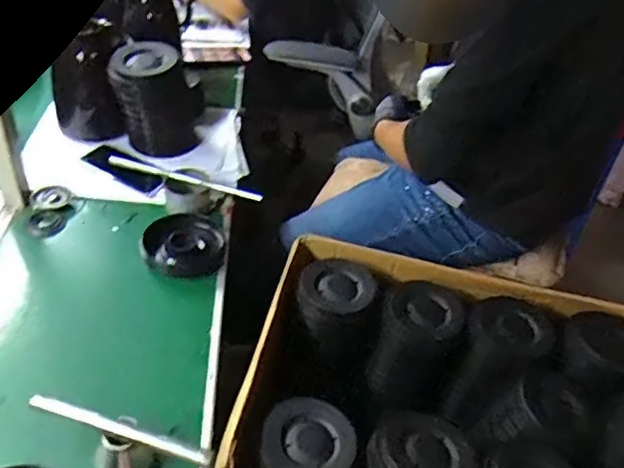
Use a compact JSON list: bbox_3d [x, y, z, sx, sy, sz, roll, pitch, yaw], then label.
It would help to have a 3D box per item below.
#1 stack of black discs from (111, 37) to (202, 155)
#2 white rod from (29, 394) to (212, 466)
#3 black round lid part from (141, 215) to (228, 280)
[{"bbox_3d":[-0.273,-0.244,1.061,0.129,0.174,0.117,2,40,-5],"label":"stack of black discs"},{"bbox_3d":[-0.197,0.199,0.610,0.197,0.010,0.014,14,40,10],"label":"white rod"},{"bbox_3d":[-0.192,0.016,0.896,0.119,0.021,0.115,3,39,-3],"label":"black round lid part"}]

